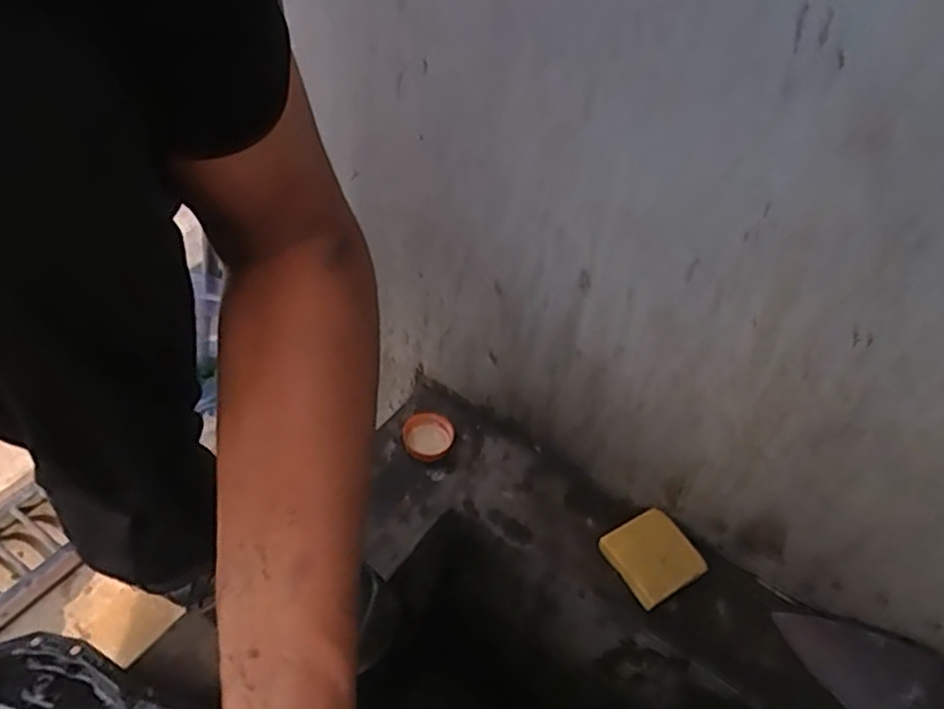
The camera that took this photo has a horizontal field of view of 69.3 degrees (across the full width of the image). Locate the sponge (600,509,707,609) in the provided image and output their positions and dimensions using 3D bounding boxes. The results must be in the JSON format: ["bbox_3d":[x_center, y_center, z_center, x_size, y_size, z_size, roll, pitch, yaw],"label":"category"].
[{"bbox_3d":[0.172,0.196,0.657,0.071,0.033,0.074,-21,52,-25],"label":"sponge"}]

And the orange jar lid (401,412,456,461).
[{"bbox_3d":[-0.048,0.089,0.742,0.055,0.022,0.050,4,46,-4],"label":"orange jar lid"}]

